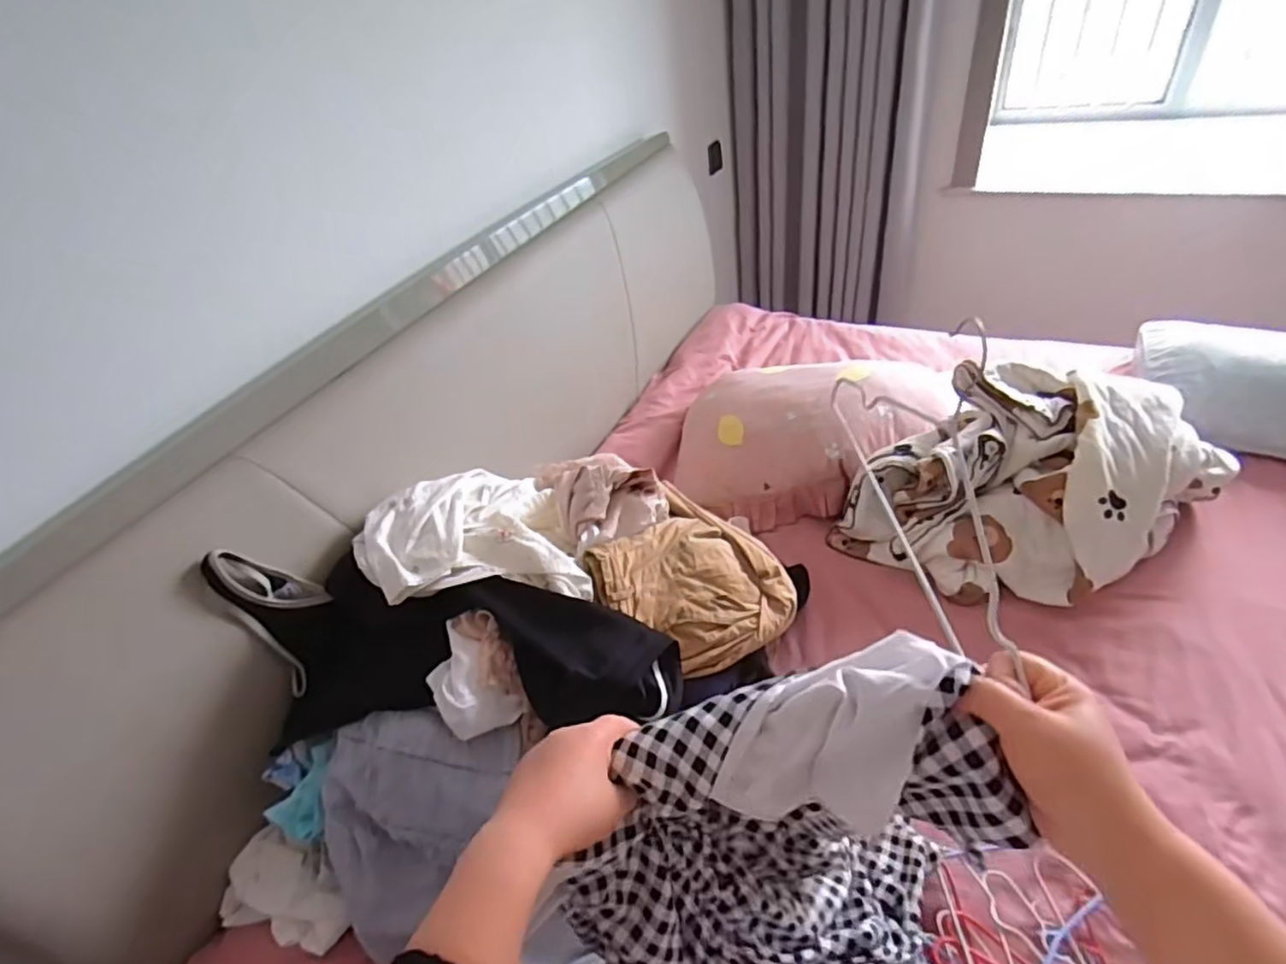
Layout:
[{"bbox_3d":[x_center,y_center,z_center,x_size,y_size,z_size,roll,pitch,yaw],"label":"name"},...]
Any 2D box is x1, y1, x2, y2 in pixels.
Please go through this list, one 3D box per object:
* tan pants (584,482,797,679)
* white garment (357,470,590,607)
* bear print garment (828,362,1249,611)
[{"bbox_3d":[0.092,0.111,0.936,0.258,0.112,0.313,19,48,30],"label":"tan pants"},{"bbox_3d":[-0.233,0.060,0.907,0.294,0.077,0.258,-10,40,0],"label":"white garment"},{"bbox_3d":[0.635,-0.002,1.088,0.467,0.214,0.406,-32,45,-24],"label":"bear print garment"}]

